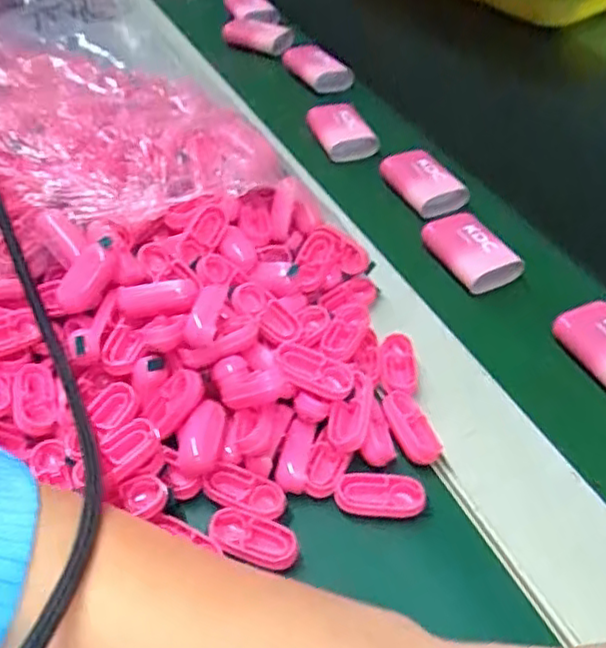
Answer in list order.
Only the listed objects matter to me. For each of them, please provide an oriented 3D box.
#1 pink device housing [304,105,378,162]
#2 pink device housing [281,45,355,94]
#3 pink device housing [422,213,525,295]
[{"bbox_3d":[0.025,-0.131,0.465,0.041,0.021,0.045,-8,41,-12],"label":"pink device housing"},{"bbox_3d":[0.013,-0.209,0.546,0.041,0.023,0.064,-16,44,-21],"label":"pink device housing"},{"bbox_3d":[0.091,-0.040,0.369,0.034,0.020,0.048,-22,46,-26],"label":"pink device housing"}]

